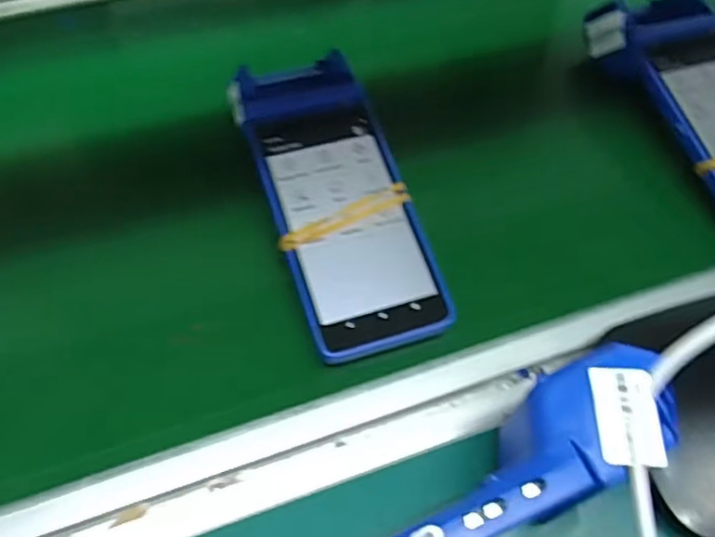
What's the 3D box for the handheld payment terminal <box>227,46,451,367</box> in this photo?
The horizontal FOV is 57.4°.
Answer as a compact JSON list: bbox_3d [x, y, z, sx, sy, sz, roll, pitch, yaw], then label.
[{"bbox_3d":[-0.015,-0.043,0.408,0.081,0.052,0.206,-16,58,-14],"label":"handheld payment terminal"}]

